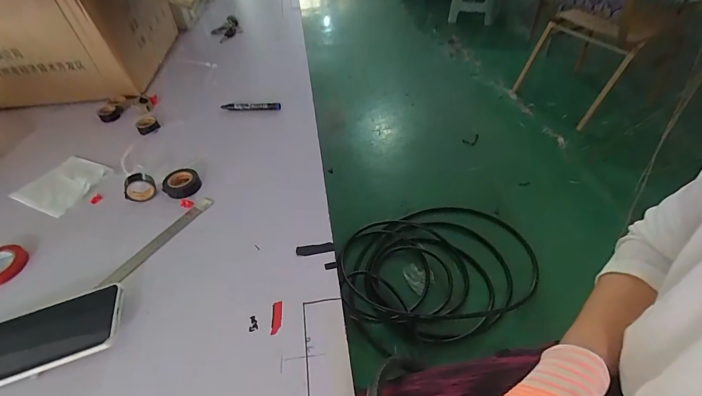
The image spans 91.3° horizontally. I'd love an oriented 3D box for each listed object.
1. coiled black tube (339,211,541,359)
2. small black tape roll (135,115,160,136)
[{"bbox_3d":[0.306,0.243,1.230,0.709,0.075,0.513,-11,39,-14],"label":"coiled black tube"},{"bbox_3d":[-0.394,-0.142,0.664,0.038,0.021,0.034,-33,52,-25],"label":"small black tape roll"}]

